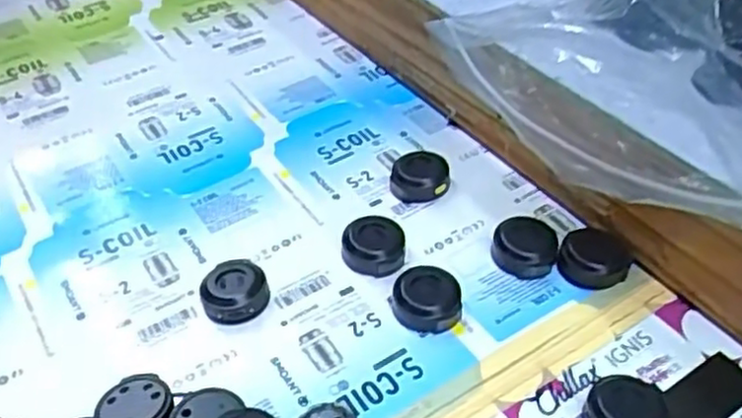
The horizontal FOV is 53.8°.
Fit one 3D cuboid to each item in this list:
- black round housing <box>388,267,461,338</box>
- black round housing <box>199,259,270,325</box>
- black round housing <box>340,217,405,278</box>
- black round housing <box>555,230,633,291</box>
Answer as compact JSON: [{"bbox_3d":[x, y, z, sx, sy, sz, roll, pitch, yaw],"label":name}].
[{"bbox_3d":[0.024,0.040,0.321,0.030,0.012,0.028,-2,44,2],"label":"black round housing"},{"bbox_3d":[-0.061,0.036,0.328,0.030,0.015,0.029,-2,44,2],"label":"black round housing"},{"bbox_3d":[0.001,0.018,0.345,0.029,0.013,0.029,-2,44,2],"label":"black round housing"},{"bbox_3d":[0.102,0.022,0.335,0.030,0.012,0.024,31,53,31],"label":"black round housing"}]

